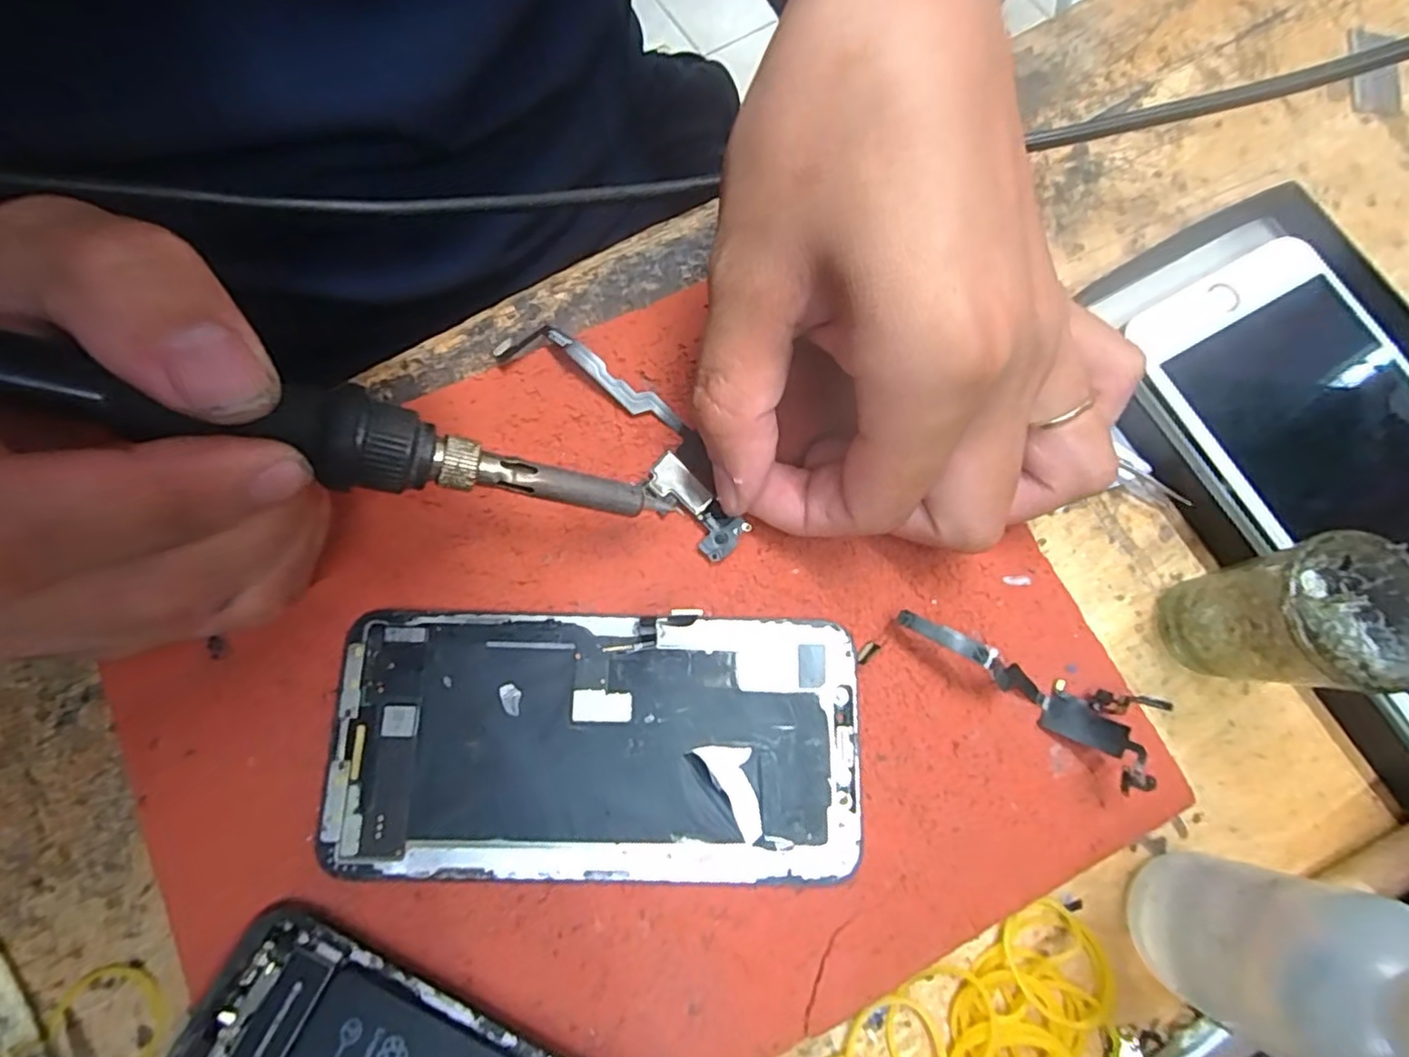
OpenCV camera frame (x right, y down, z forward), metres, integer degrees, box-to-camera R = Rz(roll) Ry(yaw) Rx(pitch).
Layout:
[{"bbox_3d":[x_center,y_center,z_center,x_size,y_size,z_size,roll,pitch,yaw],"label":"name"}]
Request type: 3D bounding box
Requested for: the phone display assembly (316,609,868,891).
[{"bbox_3d":[-0.028,0.058,0.172,0.139,0.005,0.070,1,76,-1],"label":"phone display assembly"}]

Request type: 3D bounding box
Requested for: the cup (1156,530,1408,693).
[{"bbox_3d":[0.148,0.024,0.167,0.033,0.049,0.035,0,76,-1],"label":"cup"}]

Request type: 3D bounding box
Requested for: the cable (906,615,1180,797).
[{"bbox_3d":[0.083,0.046,0.173,0.067,0.017,0.023,21,76,4],"label":"cable"}]

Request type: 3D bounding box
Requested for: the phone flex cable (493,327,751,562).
[{"bbox_3d":[-0.022,-0.030,0.194,0.026,0.006,0.094,-42,83,-10],"label":"phone flex cable"}]

